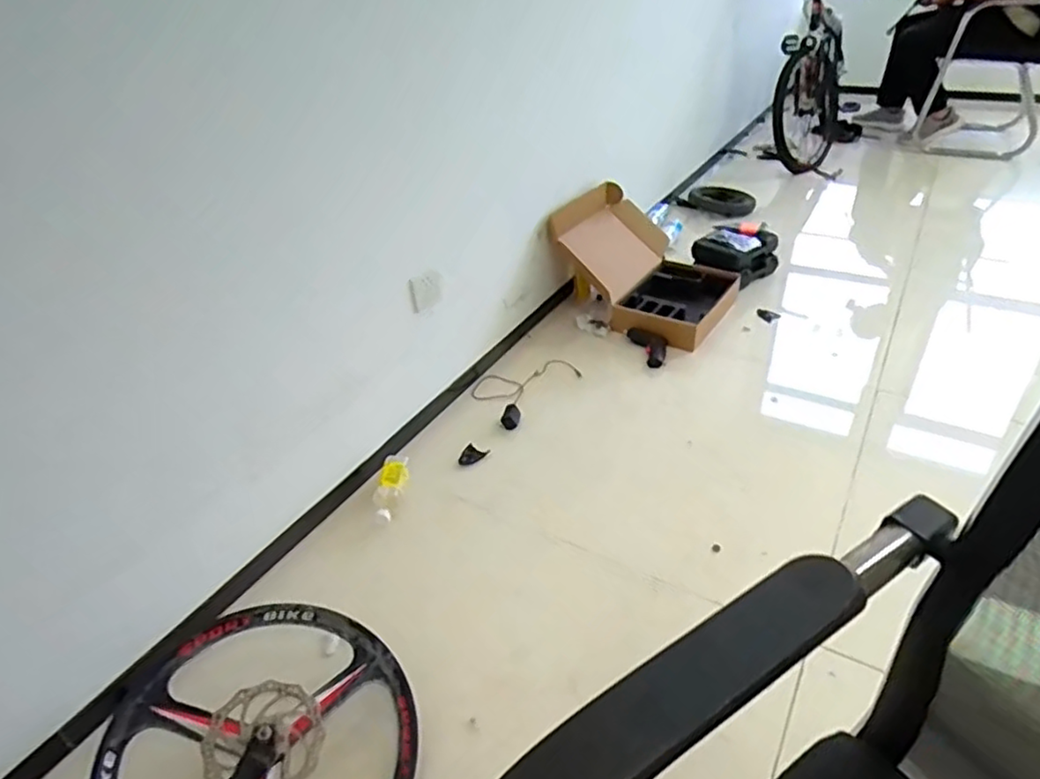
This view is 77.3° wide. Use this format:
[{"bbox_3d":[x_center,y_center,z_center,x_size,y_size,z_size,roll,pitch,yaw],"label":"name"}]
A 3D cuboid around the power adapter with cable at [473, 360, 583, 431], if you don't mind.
[{"bbox_3d":[0.008,-0.014,1.759,0.194,0.043,0.349,19,41,31],"label":"power adapter with cable"}]

